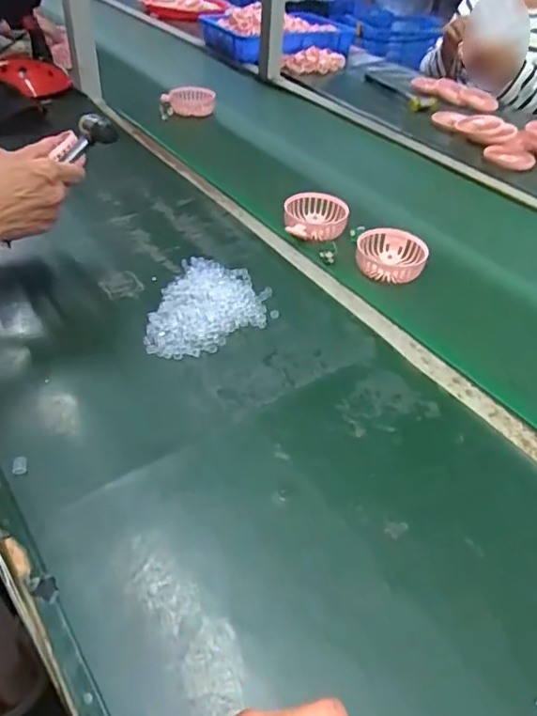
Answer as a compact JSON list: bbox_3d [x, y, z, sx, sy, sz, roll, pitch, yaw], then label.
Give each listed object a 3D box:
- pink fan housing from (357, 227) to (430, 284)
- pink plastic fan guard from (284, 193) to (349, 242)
[{"bbox_3d":[0.156,-0.130,0.697,0.089,0.037,0.082,11,43,6],"label":"pink fan housing"},{"bbox_3d":[0.065,-0.194,0.756,0.087,0.035,0.097,3,43,-3],"label":"pink plastic fan guard"}]

